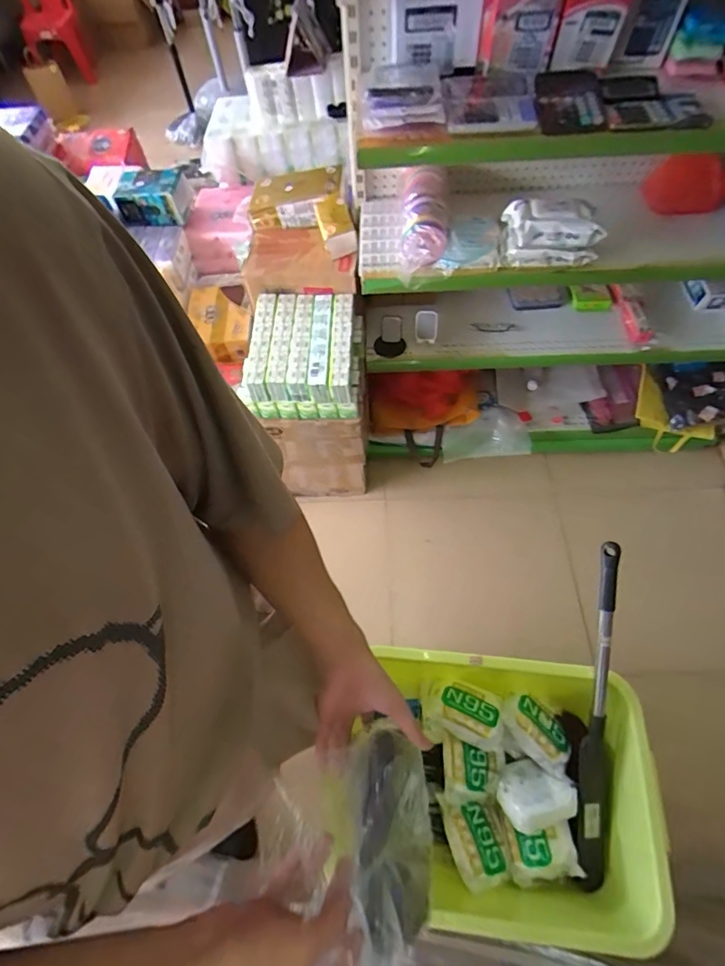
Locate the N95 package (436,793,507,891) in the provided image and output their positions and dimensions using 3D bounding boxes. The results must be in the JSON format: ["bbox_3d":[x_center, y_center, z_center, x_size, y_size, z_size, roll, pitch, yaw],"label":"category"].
[{"bbox_3d":[0.194,0.607,0.786,0.098,0.051,0.134,-11,62,-3],"label":"N95 package"}]

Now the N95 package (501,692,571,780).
[{"bbox_3d":[0.320,0.452,0.840,0.137,0.043,0.094,38,70,21],"label":"N95 package"}]

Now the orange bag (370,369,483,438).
[{"bbox_3d":[0.207,-0.270,1.543,0.362,0.221,0.144,1,62,4],"label":"orange bag"}]

